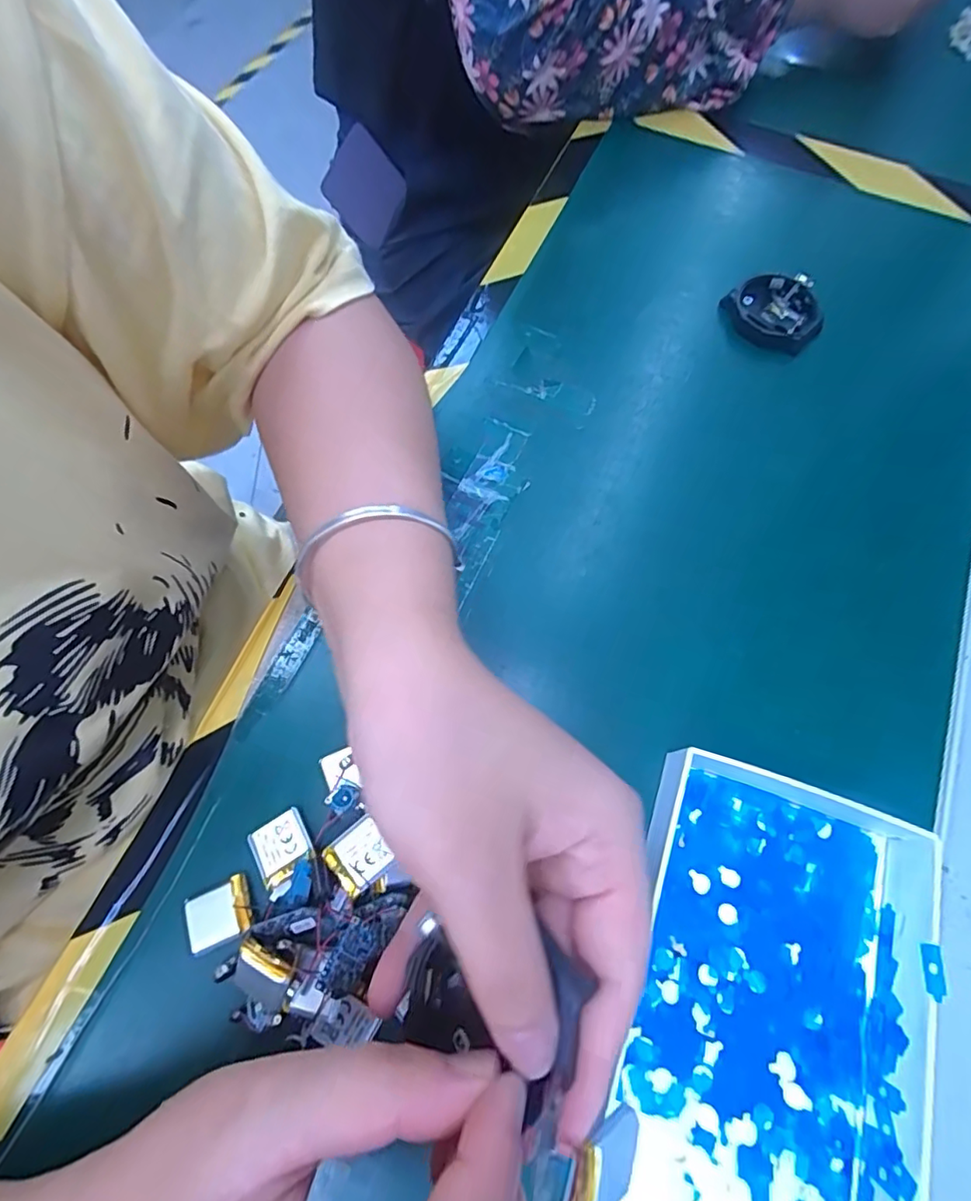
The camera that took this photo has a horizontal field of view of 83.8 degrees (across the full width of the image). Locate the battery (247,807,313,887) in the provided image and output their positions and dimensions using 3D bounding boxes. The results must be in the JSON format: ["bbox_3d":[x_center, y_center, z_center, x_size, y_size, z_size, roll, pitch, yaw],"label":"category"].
[{"bbox_3d":[-0.082,0.098,0.216,0.022,0.004,0.021,-30,73,-11],"label":"battery"}]

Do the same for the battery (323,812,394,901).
[{"bbox_3d":[-0.049,0.098,0.206,0.021,0.004,0.021,-39,72,-14],"label":"battery"}]

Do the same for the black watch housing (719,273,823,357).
[{"bbox_3d":[0.173,-0.170,0.317,0.049,0.010,0.050,-28,72,-11],"label":"black watch housing"}]

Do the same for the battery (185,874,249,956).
[{"bbox_3d":[-0.103,0.121,0.208,0.023,0.004,0.020,-23,72,-9],"label":"battery"}]

